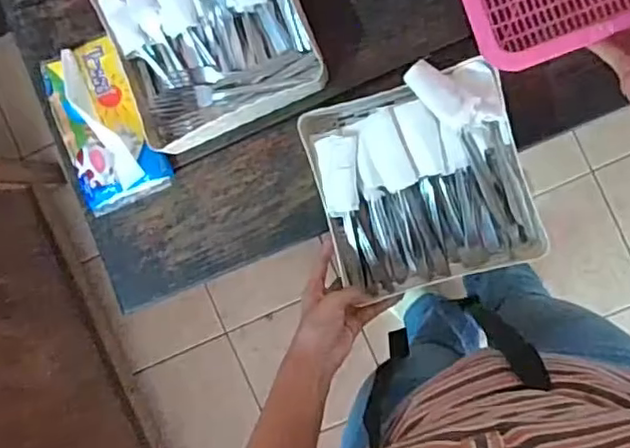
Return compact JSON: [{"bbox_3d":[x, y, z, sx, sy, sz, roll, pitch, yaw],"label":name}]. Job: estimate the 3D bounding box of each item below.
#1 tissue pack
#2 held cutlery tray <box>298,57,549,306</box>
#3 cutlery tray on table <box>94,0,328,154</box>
[{"bbox_3d":[-0.249,-0.115,0.723,0.101,0.040,0.189,-25,88,9],"label":"tissue pack"},{"bbox_3d":[0.111,-0.042,0.647,0.207,0.068,0.215,-16,90,9],"label":"held cutlery tray"},{"bbox_3d":[-0.114,-0.213,0.685,0.220,0.069,0.211,-23,89,9],"label":"cutlery tray on table"}]

